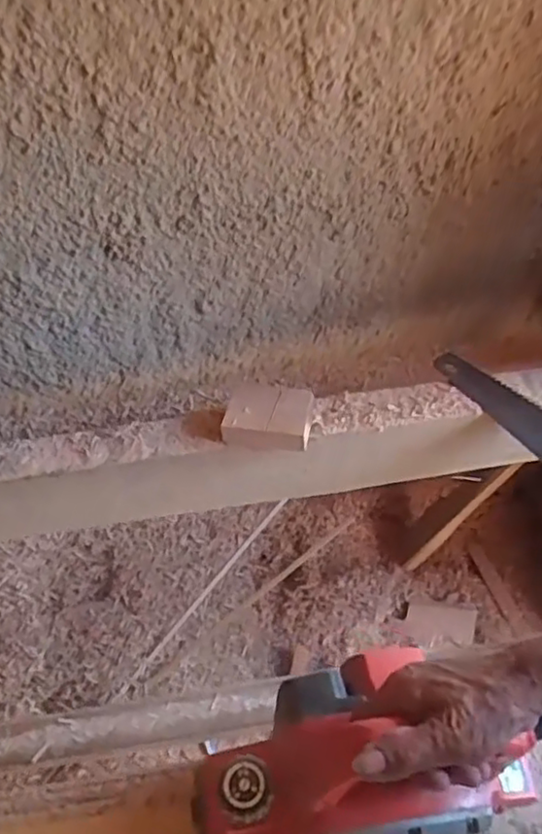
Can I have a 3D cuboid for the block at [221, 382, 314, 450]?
[{"bbox_3d":[0.000,-0.004,0.793,0.098,0.031,0.078,9,50,11],"label":"block"}]

